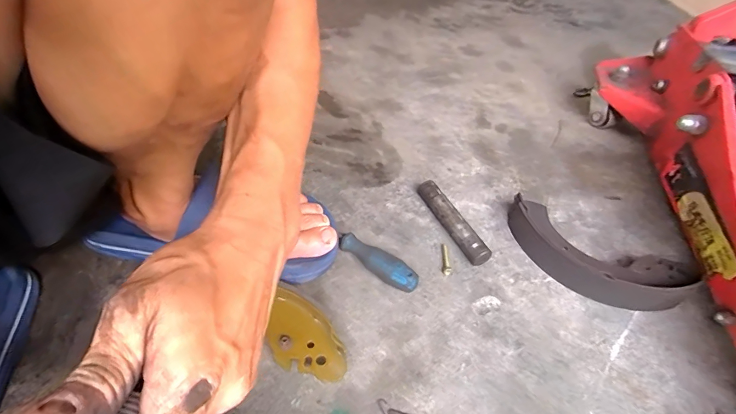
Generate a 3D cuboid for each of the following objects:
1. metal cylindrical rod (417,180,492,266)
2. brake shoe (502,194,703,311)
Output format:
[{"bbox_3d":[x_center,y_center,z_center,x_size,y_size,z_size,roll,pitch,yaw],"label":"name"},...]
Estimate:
[{"bbox_3d":[0.100,0.016,0.468,0.021,0.024,0.134,-17,52,-19],"label":"metal cylindrical rod"},{"bbox_3d":[0.257,0.060,0.435,0.201,0.047,0.079,22,50,14],"label":"brake shoe"}]

